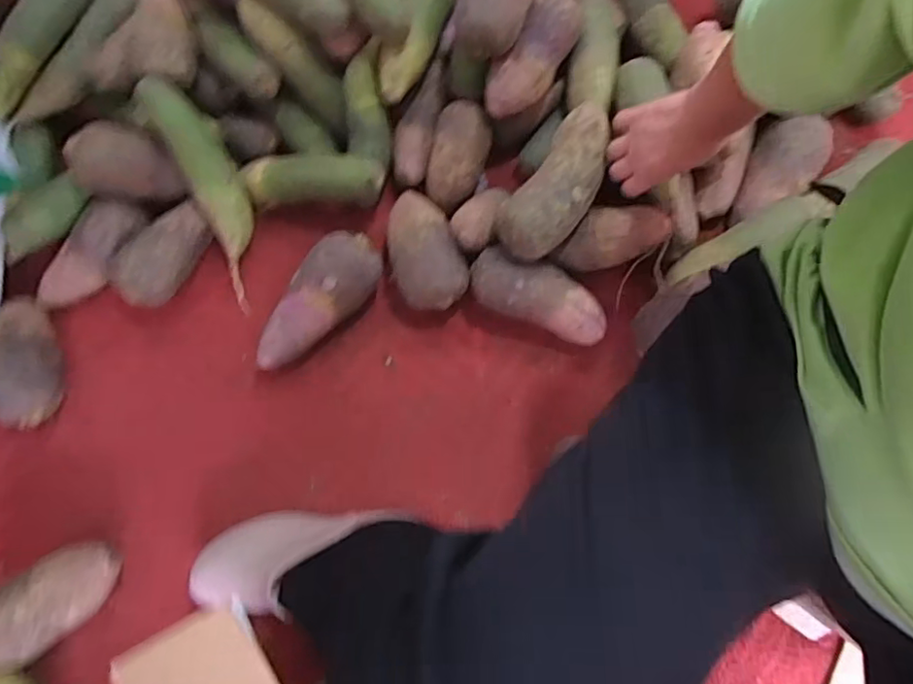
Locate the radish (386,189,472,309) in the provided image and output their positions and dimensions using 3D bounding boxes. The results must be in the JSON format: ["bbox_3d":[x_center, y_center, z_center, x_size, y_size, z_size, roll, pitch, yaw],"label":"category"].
[{"bbox_3d":[-0.041,-0.113,0.675,0.078,0.068,0.146,-20,75,-6],"label":"radish"}]

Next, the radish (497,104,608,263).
[{"bbox_3d":[0.116,-0.173,0.648,0.078,0.060,0.186,32,76,8],"label":"radish"}]

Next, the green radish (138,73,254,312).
[{"bbox_3d":[-0.284,-0.178,0.692,0.063,0.071,0.260,-23,101,-7],"label":"green radish"}]

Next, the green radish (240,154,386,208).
[{"bbox_3d":[-0.171,-0.194,0.702,0.172,0.058,0.050,4,74,1],"label":"green radish"}]

